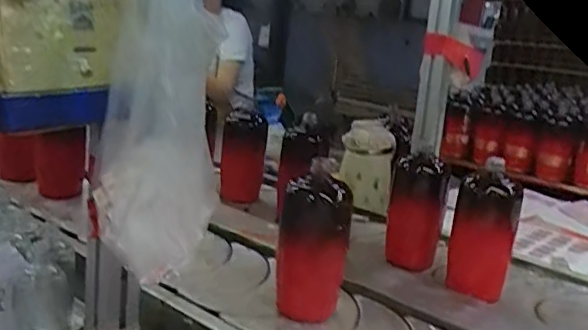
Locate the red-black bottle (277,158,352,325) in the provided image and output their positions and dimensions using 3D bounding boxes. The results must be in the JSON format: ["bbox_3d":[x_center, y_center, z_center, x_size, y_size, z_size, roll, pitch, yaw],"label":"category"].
[{"bbox_3d":[0.019,0.093,0.709,0.084,0.165,0.064,8,14,5],"label":"red-black bottle"}]

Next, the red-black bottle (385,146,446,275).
[{"bbox_3d":[0.180,0.069,0.876,0.059,0.160,0.064,-1,16,-29],"label":"red-black bottle"}]

